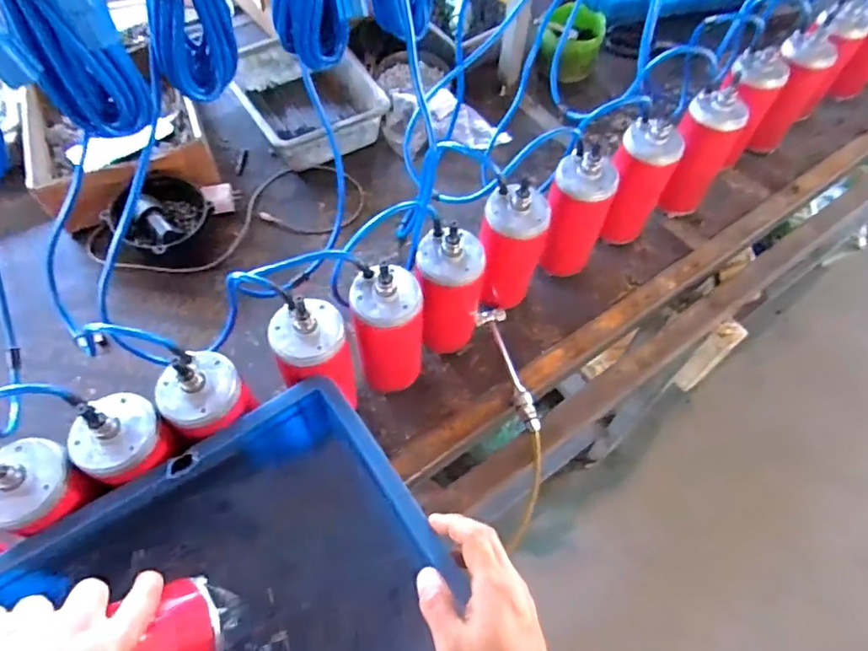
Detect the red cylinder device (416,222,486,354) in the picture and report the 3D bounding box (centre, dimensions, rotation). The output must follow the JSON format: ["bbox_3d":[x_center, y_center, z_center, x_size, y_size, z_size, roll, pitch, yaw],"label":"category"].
[{"bbox_3d":[0.020,-0.039,0.653,0.079,0.196,0.084,8,59,3],"label":"red cylinder device"}]

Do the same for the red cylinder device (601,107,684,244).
[{"bbox_3d":[0.275,-0.190,0.749,0.073,0.187,0.069,26,62,13],"label":"red cylinder device"}]

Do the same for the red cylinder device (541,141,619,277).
[{"bbox_3d":[0.188,-0.142,0.719,0.082,0.191,0.078,21,61,11],"label":"red cylinder device"}]

